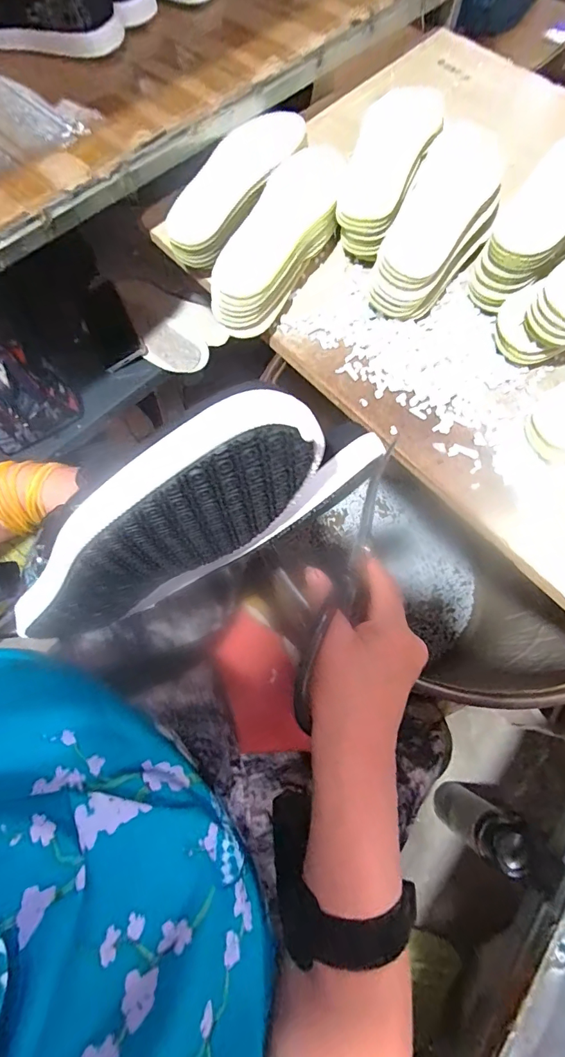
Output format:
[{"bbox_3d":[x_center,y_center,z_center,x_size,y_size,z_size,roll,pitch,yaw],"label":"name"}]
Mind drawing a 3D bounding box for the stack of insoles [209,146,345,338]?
[{"bbox_3d":[0.000,-0.329,0.481,0.086,0.061,0.249,22,73,8],"label":"stack of insoles"}]

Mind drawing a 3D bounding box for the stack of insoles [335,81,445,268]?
[{"bbox_3d":[0.127,-0.423,0.500,0.090,0.072,0.238,17,72,7],"label":"stack of insoles"}]

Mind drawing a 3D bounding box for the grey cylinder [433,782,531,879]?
[{"bbox_3d":[0.349,0.520,0.734,0.077,0.231,0.083,37,75,12],"label":"grey cylinder"}]

